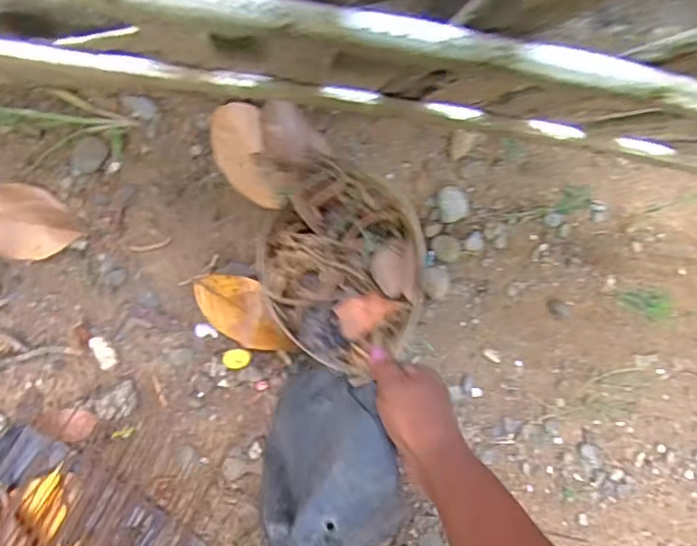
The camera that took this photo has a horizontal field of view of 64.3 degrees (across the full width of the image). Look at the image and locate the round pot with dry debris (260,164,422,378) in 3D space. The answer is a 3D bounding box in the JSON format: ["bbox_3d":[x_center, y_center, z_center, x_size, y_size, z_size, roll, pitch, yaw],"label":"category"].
[{"bbox_3d":[-0.003,-0.001,0.464,0.138,0.049,0.156,0,89,-6],"label":"round pot with dry debris"}]

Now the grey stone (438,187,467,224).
[{"bbox_3d":[0.112,-0.074,0.595,0.031,0.012,0.037,-18,92,-2],"label":"grey stone"}]

